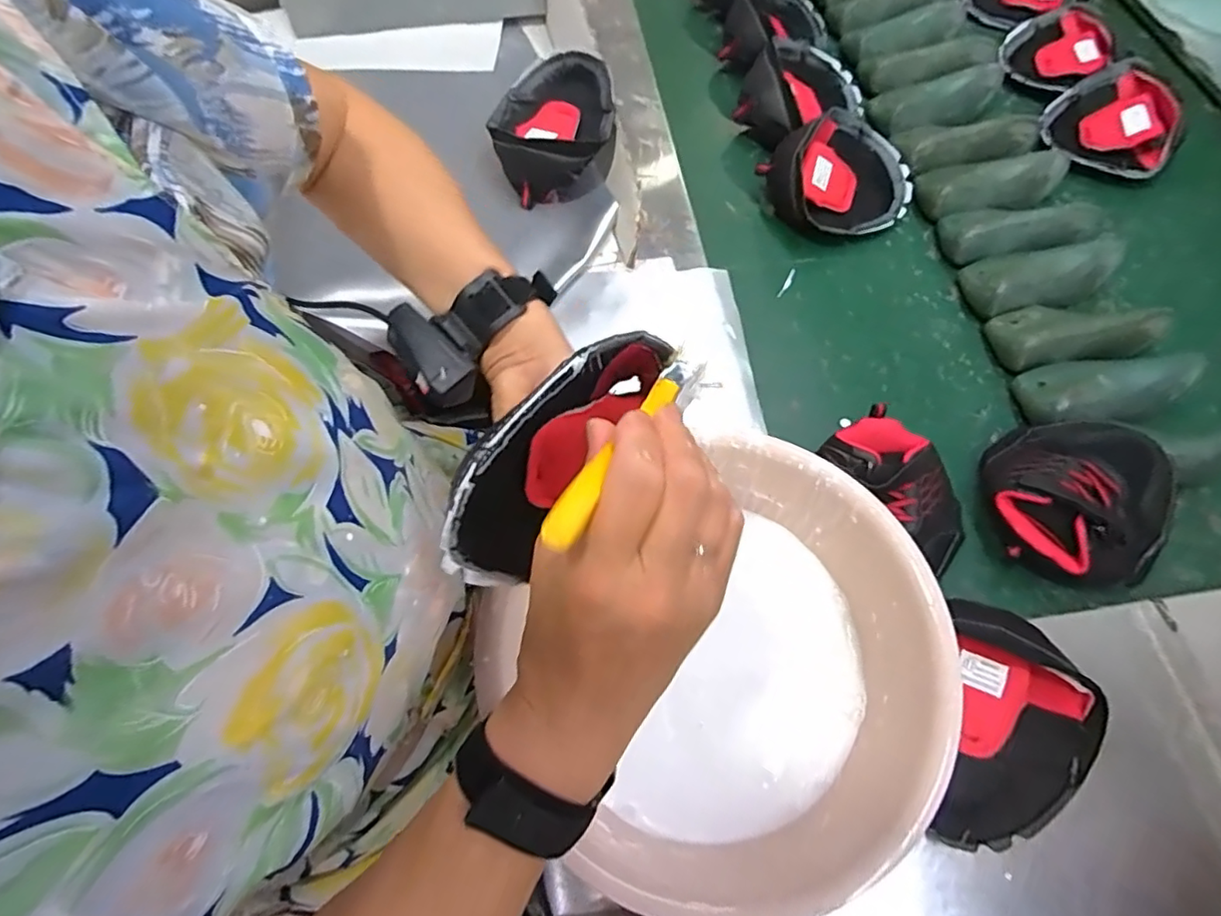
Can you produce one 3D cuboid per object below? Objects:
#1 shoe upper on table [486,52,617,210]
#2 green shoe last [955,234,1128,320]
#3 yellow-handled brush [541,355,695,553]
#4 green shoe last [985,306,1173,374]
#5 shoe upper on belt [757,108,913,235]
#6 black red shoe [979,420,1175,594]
[{"bbox_3d":[-0.068,-0.398,0.720,0.142,0.080,0.154,-4,66,1],"label":"shoe upper on table"},{"bbox_3d":[0.504,-0.208,0.682,0.169,0.048,0.093,-11,66,-3],"label":"green shoe last"},{"bbox_3d":[0.008,-0.010,0.241,0.011,0.007,0.127,25,44,13],"label":"yellow-handled brush"},{"bbox_3d":[0.512,-0.137,0.649,0.168,0.052,0.081,-5,66,0],"label":"green shoe last"},{"bbox_3d":[0.288,-0.352,0.731,0.177,0.080,0.127,4,66,4],"label":"shoe upper on belt"},{"bbox_3d":[0.433,0.039,0.560,0.139,0.080,0.150,19,68,11],"label":"black red shoe"}]

